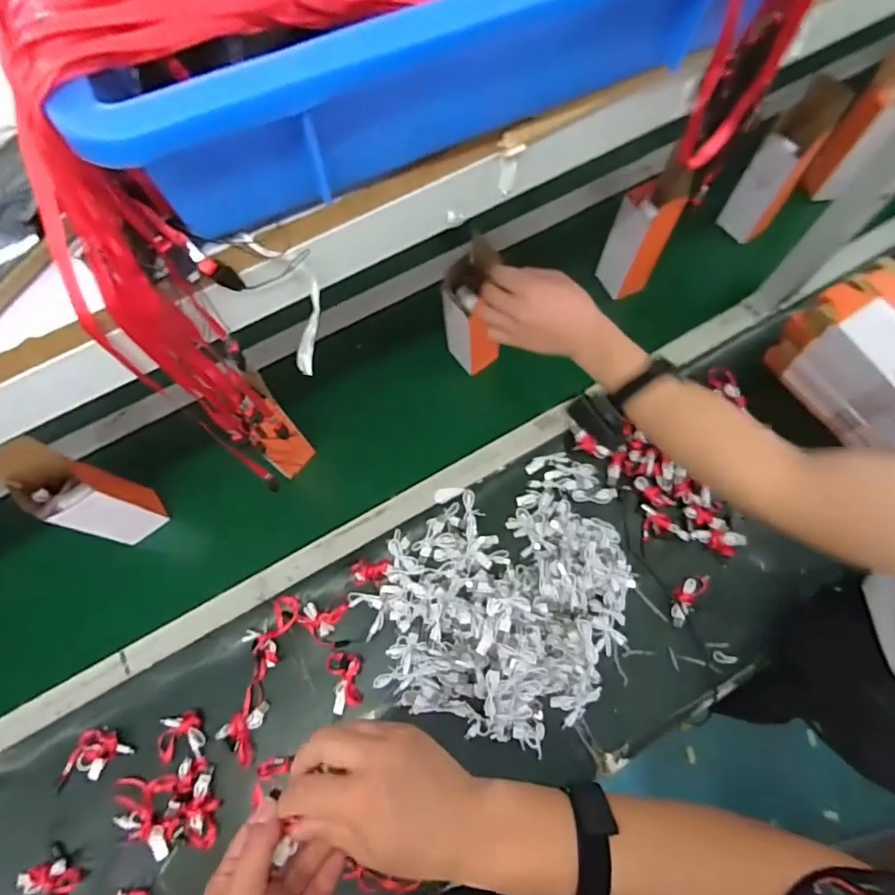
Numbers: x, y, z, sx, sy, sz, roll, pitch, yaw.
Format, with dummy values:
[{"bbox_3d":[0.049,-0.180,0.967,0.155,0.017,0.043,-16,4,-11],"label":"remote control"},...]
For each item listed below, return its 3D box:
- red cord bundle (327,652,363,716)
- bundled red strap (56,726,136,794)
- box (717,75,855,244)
[{"bbox_3d":[-0.133,0.310,0.699,0.045,0.017,0.073,-11,70,-3],"label":"red cord bundle"},{"bbox_3d":[-0.457,0.395,0.670,0.090,0.012,0.055,-36,73,-11],"label":"bundled red strap"},{"bbox_3d":[0.521,-0.440,0.832,0.083,0.241,0.059,37,75,13],"label":"box"}]

